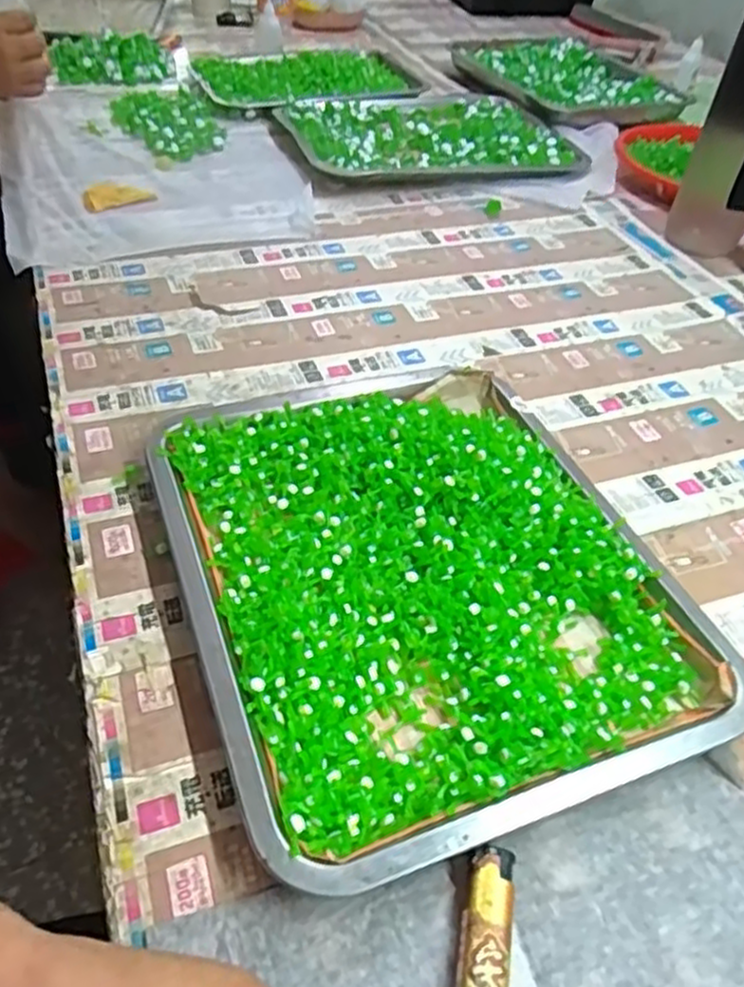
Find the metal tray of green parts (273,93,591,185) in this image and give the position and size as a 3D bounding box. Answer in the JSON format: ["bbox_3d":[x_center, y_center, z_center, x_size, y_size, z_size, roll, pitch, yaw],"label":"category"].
[{"bbox_3d":[0.064,-0.458,0.927,0.329,0.030,0.280,-8,46,-13],"label":"metal tray of green parts"}]

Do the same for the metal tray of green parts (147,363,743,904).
[{"bbox_3d":[0.027,0.039,0.412,0.253,0.034,0.295,-13,47,-18],"label":"metal tray of green parts"}]

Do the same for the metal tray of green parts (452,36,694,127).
[{"bbox_3d":[0.307,-0.626,1.087,0.252,0.026,0.344,-13,47,-18],"label":"metal tray of green parts"}]

